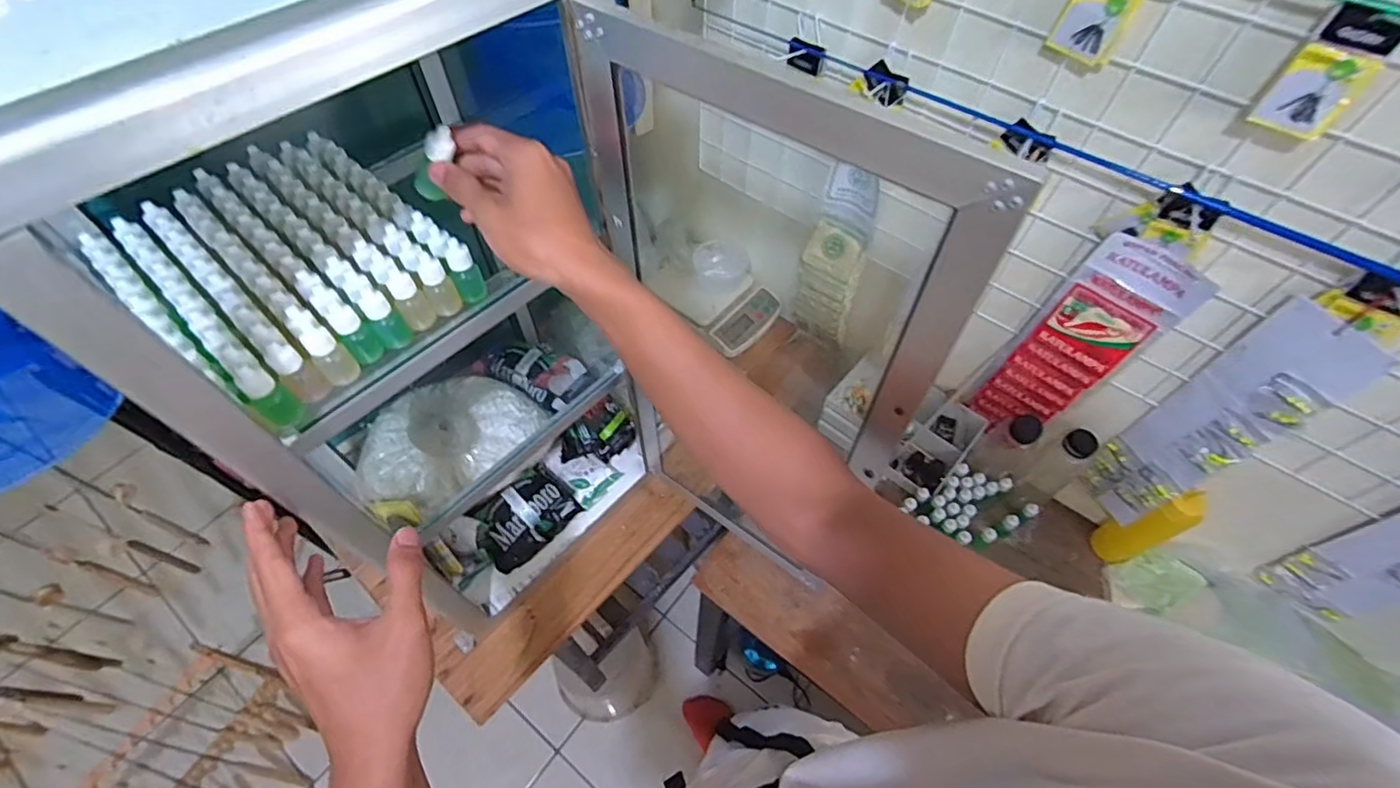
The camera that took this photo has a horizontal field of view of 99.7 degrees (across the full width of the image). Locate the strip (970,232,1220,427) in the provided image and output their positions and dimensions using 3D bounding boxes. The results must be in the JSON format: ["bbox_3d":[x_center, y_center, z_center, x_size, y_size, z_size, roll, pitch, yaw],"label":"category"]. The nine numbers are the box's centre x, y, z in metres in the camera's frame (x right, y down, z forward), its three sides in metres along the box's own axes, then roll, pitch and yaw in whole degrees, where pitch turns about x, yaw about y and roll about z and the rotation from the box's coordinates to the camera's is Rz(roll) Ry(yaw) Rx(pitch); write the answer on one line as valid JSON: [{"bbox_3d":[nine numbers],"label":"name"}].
[{"bbox_3d":[0.487,-0.046,0.778,0.119,0.357,0.030,34,61,19],"label":"strip"}]

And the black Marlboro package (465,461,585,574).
[{"bbox_3d":[-0.237,0.162,0.799,0.087,0.057,0.136,39,63,21],"label":"black Marlboro package"}]

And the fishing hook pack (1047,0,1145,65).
[{"bbox_3d":[0.364,-0.352,0.530,0.055,0.095,0.019,30,60,17],"label":"fishing hook pack"}]

